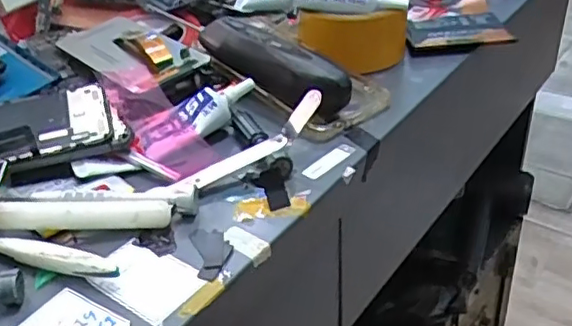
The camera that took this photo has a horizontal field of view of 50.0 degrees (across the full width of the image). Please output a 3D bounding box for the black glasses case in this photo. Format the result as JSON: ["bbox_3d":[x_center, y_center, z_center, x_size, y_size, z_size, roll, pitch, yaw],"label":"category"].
[{"bbox_3d":[-0.012,-0.080,0.471,0.037,0.044,0.142,-27,39,-31],"label":"black glasses case"}]

